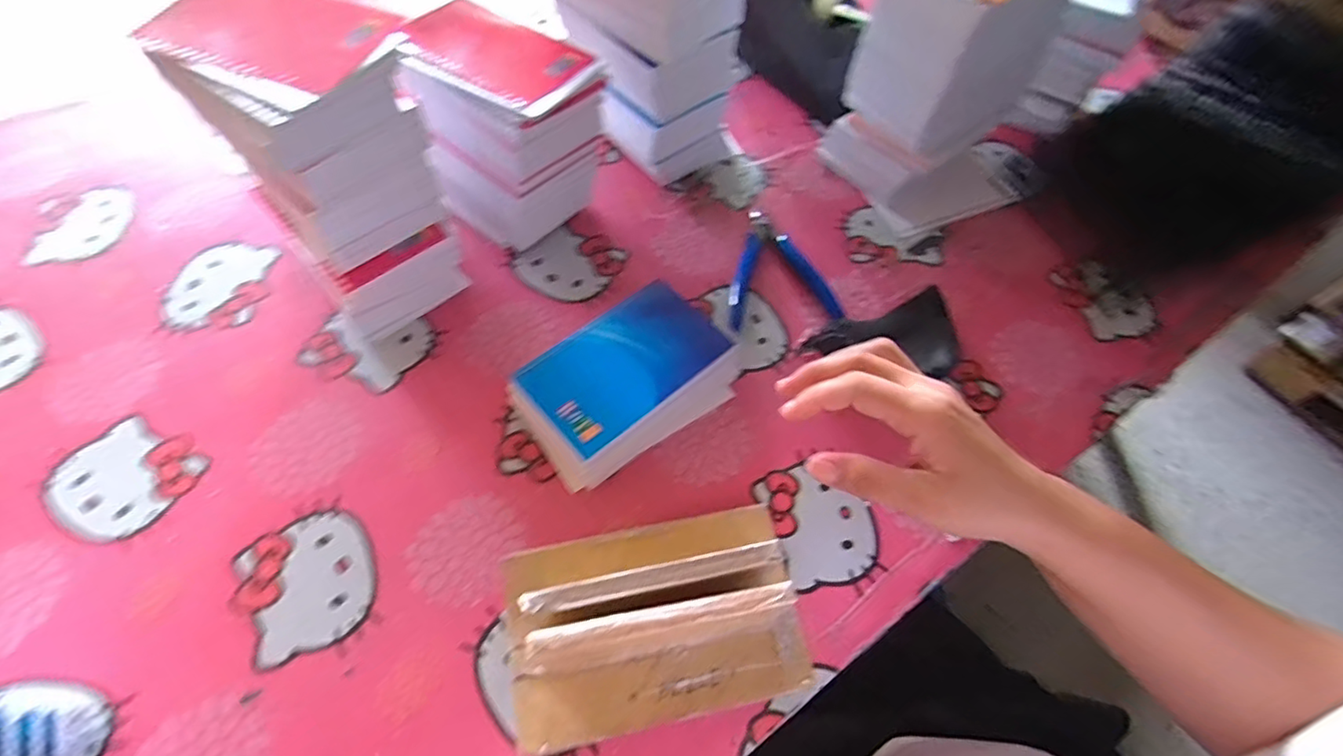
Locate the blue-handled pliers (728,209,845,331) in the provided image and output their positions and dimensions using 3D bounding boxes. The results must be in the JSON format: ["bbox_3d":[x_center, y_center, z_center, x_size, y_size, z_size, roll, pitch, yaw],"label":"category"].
[{"bbox_3d":[0.083,-0.091,0.487,0.083,0.012,0.116,-2,58,-4],"label":"blue-handled pliers"}]

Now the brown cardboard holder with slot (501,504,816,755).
[{"bbox_3d":[-0.006,0.121,0.318,0.156,0.075,0.100,-9,59,-8],"label":"brown cardboard holder with slot"}]

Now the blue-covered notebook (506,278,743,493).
[{"bbox_3d":[-0.029,0.002,0.412,0.140,0.034,0.093,-34,65,-21],"label":"blue-covered notebook"}]

